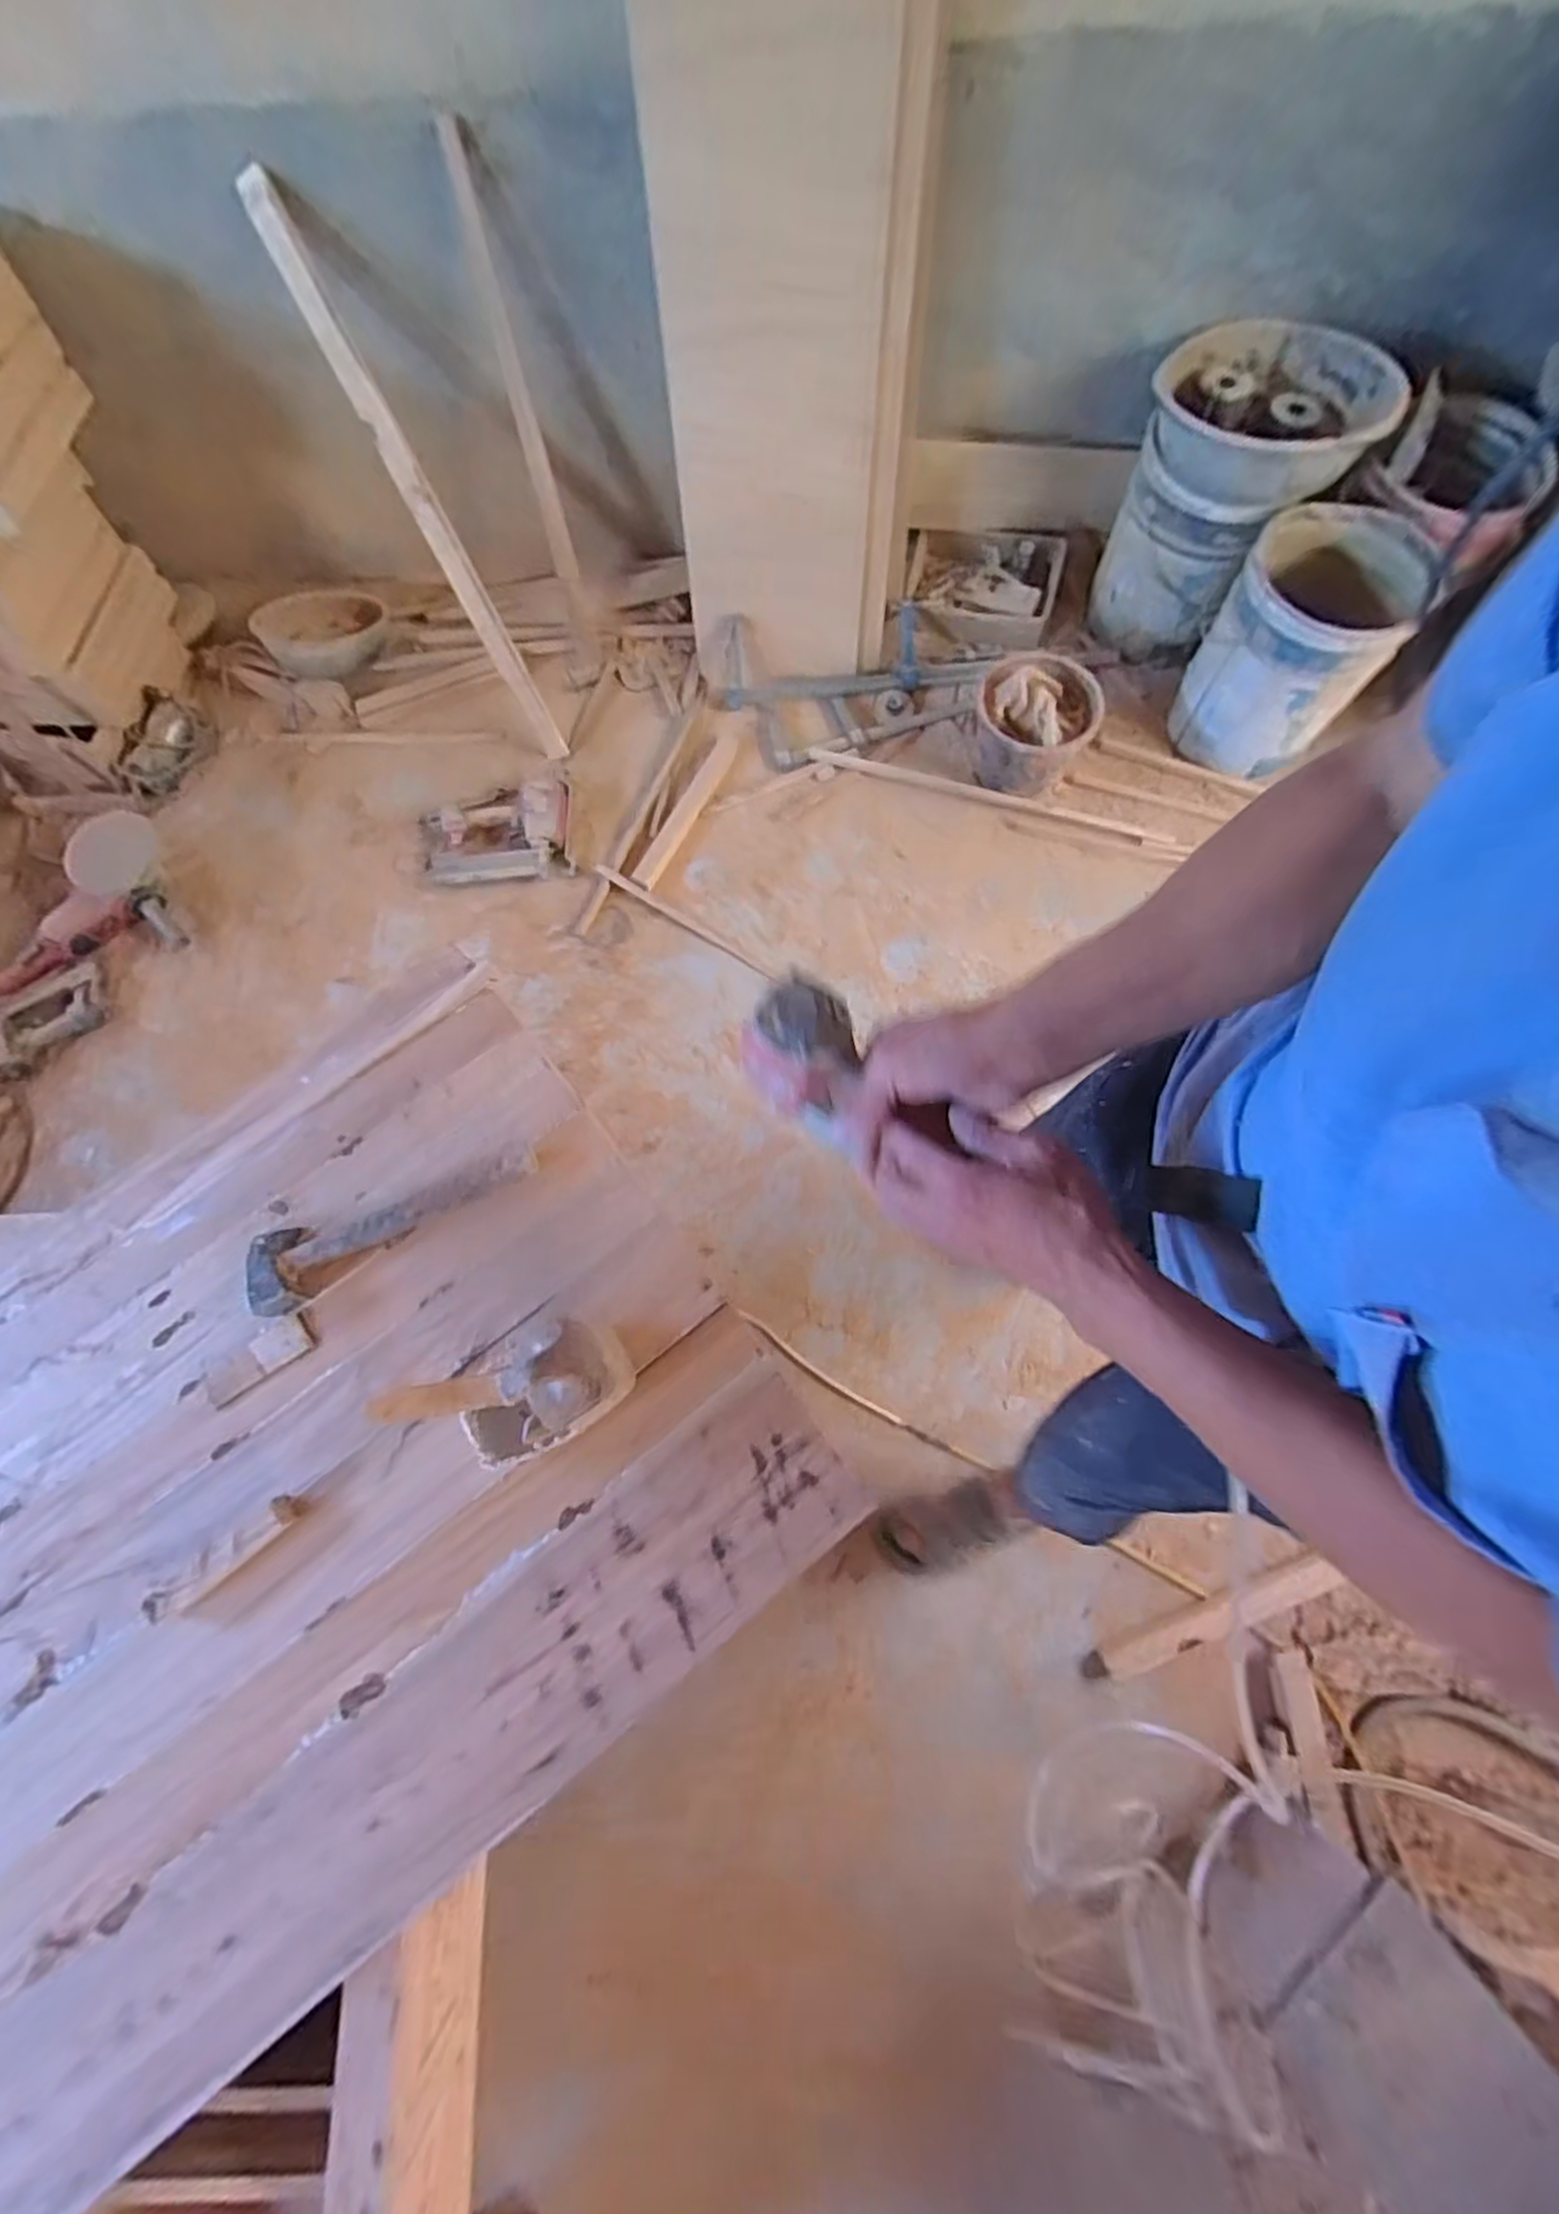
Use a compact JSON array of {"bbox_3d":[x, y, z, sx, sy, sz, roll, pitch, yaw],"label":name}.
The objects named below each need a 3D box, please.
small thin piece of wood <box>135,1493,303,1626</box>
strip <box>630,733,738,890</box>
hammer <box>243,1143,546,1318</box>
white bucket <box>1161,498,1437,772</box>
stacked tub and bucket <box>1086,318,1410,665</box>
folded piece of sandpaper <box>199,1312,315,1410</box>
[{"bbox_3d":[-0.541,0.439,0.740,0.144,0.029,0.033,-41,78,-8],"label":"small thin piece of wood"},{"bbox_3d":[-0.188,-0.601,1.534,0.052,0.022,0.360,27,78,7],"label":"strip"},{"bbox_3d":[-0.414,0.128,0.823,0.313,0.035,0.087,-20,77,-4],"label":"hammer"},{"bbox_3d":[0.907,-0.816,1.366,0.269,0.346,0.319,37,80,10],"label":"white bucket"},{"bbox_3d":[0.746,-1.033,1.337,0.322,0.422,0.305,-1,75,2],"label":"stacked tub and bucket"},{"bbox_3d":[-0.553,0.268,0.804,0.116,0.004,0.045,-34,78,-7],"label":"folded piece of sandpaper"}]

